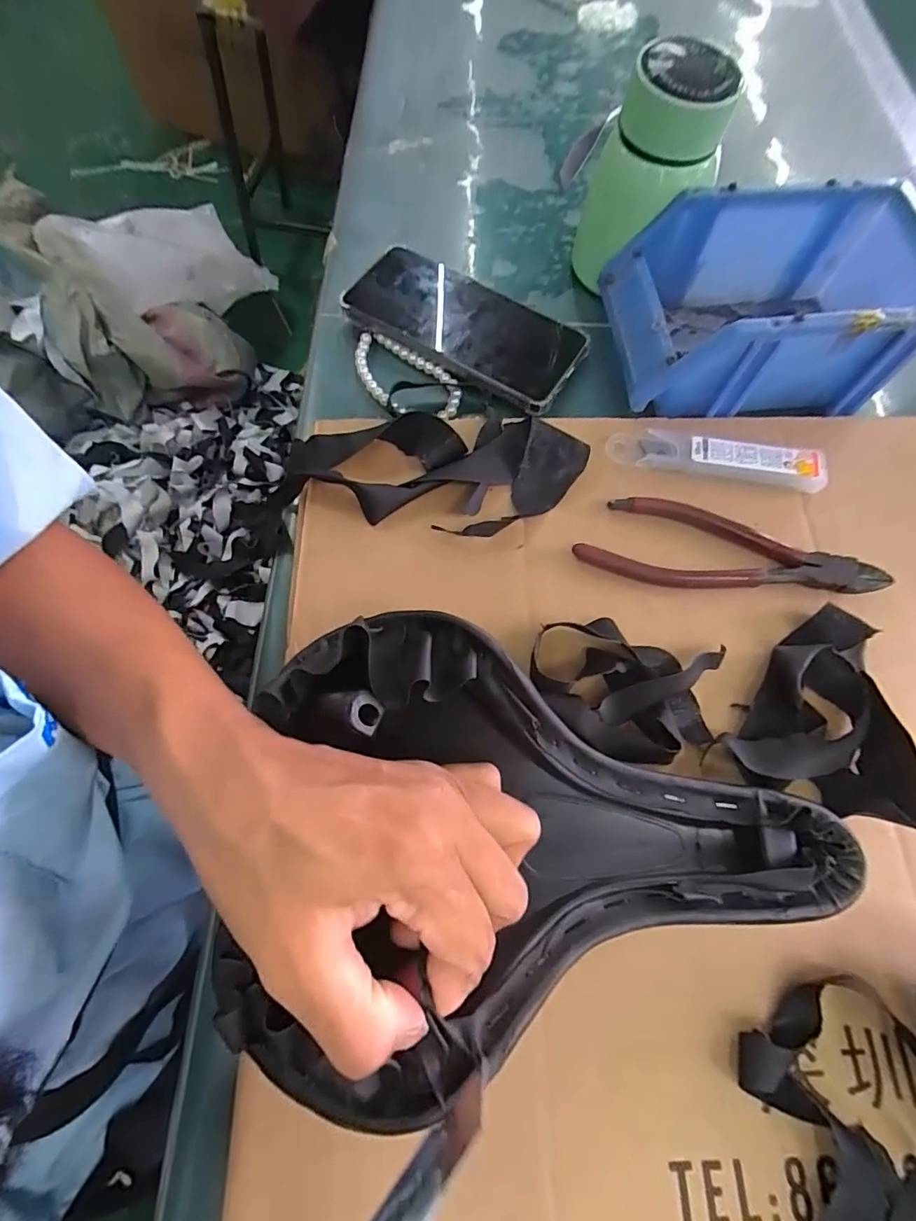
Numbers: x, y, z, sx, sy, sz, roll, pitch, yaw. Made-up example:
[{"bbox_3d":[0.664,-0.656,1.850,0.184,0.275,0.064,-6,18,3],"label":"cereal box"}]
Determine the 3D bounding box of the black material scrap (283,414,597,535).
[{"bbox_3d":[-0.014,-0.081,0.295,0.176,0.022,0.079,-5,68,-3],"label":"black material scrap"}]

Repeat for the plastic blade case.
[{"bbox_3d":[0.156,-0.093,0.305,0.126,0.009,0.027,9,68,2],"label":"plastic blade case"}]

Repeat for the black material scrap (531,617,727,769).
[{"bbox_3d":[0.083,0.037,0.250,0.093,0.023,0.065,9,68,2],"label":"black material scrap"}]

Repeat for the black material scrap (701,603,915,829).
[{"bbox_3d":[0.181,0.045,0.248,0.088,0.020,0.098,17,69,5],"label":"black material scrap"}]

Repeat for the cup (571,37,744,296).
[{"bbox_3d":[0.125,-0.277,0.335,0.067,0.125,0.065,0,68,-1],"label":"cup"}]

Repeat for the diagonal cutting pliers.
[{"bbox_3d":[0.152,-0.032,0.283,0.166,0.009,0.050,11,68,3],"label":"diagonal cutting pliers"}]

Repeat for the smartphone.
[{"bbox_3d":[0.005,-0.198,0.346,0.160,0.012,0.076,30,71,10],"label":"smartphone"}]

